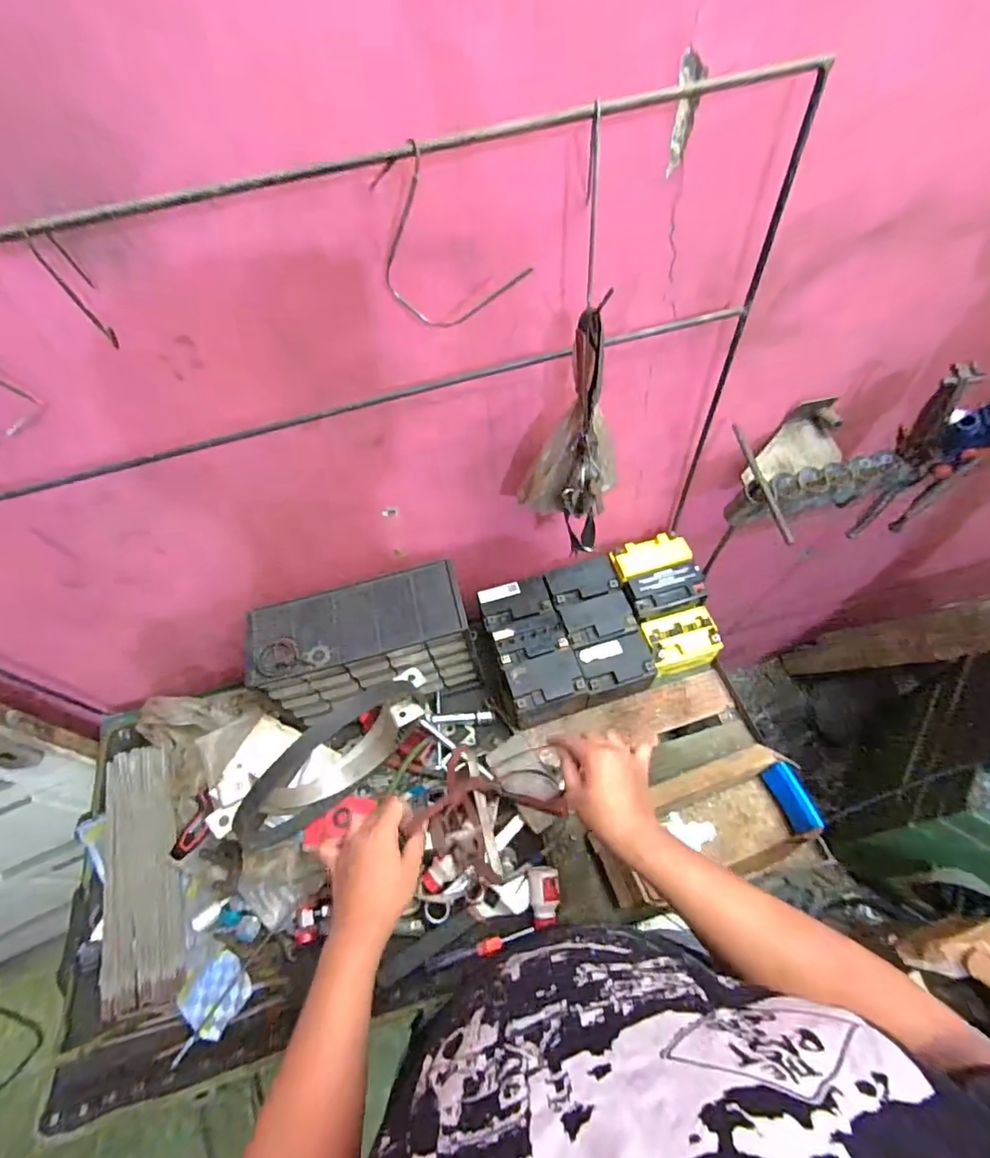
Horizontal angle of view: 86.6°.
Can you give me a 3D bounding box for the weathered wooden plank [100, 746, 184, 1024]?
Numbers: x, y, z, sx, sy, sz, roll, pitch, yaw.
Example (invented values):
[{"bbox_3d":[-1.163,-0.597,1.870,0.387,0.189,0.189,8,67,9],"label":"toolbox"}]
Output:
[{"bbox_3d":[-0.497,0.399,0.738,0.102,0.011,0.338,-19,57,-8],"label":"weathered wooden plank"}]

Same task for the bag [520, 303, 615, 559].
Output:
[{"bbox_3d":[0.090,-0.162,0.586,0.098,0.267,0.103,16,59,15],"label":"bag"}]

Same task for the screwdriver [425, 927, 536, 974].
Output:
[{"bbox_3d":[-0.019,0.473,0.669,0.141,0.013,0.018,-15,56,-4],"label":"screwdriver"}]

